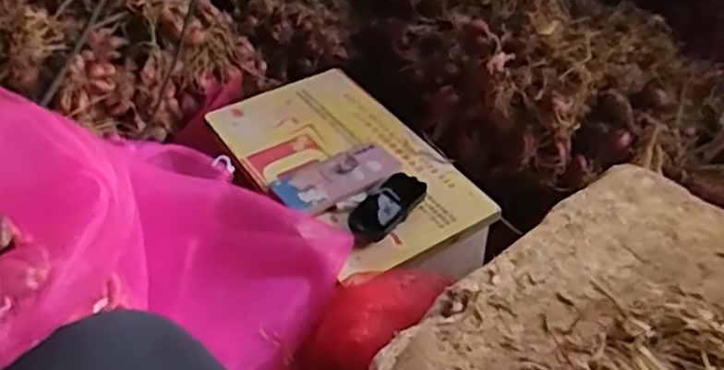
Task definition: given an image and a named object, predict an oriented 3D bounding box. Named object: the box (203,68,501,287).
[{"bbox_3d":[-0.019,-0.009,0.960,0.228,0.087,0.416,-24,48,-26],"label":"box"}]

